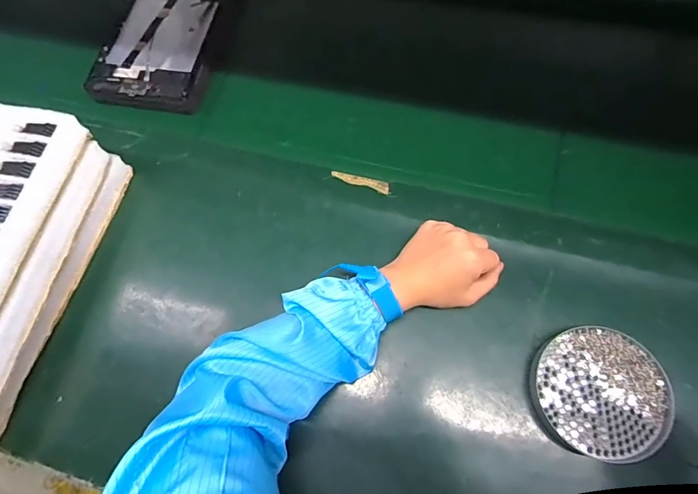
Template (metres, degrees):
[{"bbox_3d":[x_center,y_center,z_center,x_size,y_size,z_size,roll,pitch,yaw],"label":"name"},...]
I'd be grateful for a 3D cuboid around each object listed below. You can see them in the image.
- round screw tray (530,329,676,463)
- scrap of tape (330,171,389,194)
[{"bbox_3d":[0.229,0.134,0.368,0.113,0.030,0.110,-2,70,5],"label":"round screw tray"},{"bbox_3d":[0.014,-0.078,0.471,0.071,0.004,0.015,18,64,11],"label":"scrap of tape"}]

